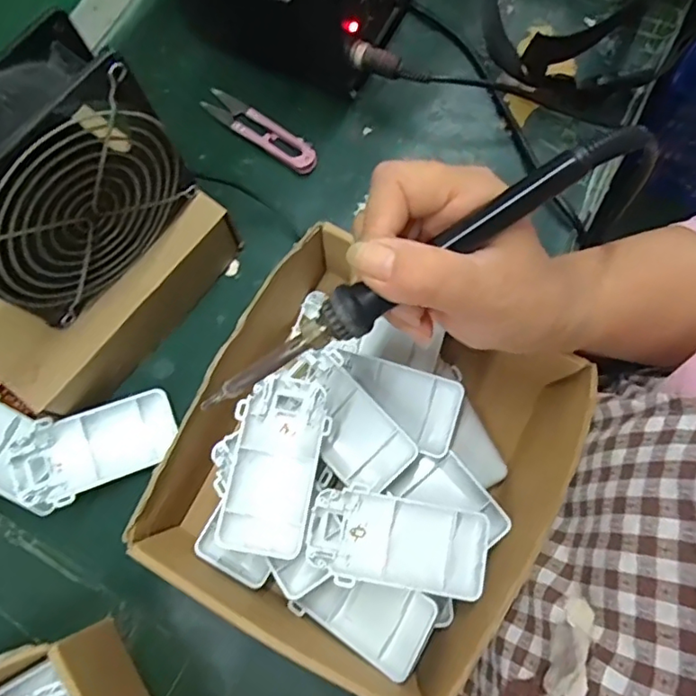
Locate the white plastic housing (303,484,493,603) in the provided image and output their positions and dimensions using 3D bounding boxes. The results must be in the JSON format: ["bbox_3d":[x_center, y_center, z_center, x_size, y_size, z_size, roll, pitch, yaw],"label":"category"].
[{"bbox_3d":[0.027,0.105,0.305,0.095,0.014,0.047,7,75,2],"label":"white plastic housing"}]

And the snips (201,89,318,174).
[{"bbox_3d":[-0.066,-0.165,0.421,0.104,0.010,0.024,37,78,10],"label":"snips"}]

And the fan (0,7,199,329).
[{"bbox_3d":[-0.148,-0.081,0.287,0.046,0.115,0.116,39,78,10],"label":"fan"}]

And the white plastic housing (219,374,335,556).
[{"bbox_3d":[-0.040,0.063,0.311,0.048,0.016,0.094,11,75,3],"label":"white plastic housing"}]

